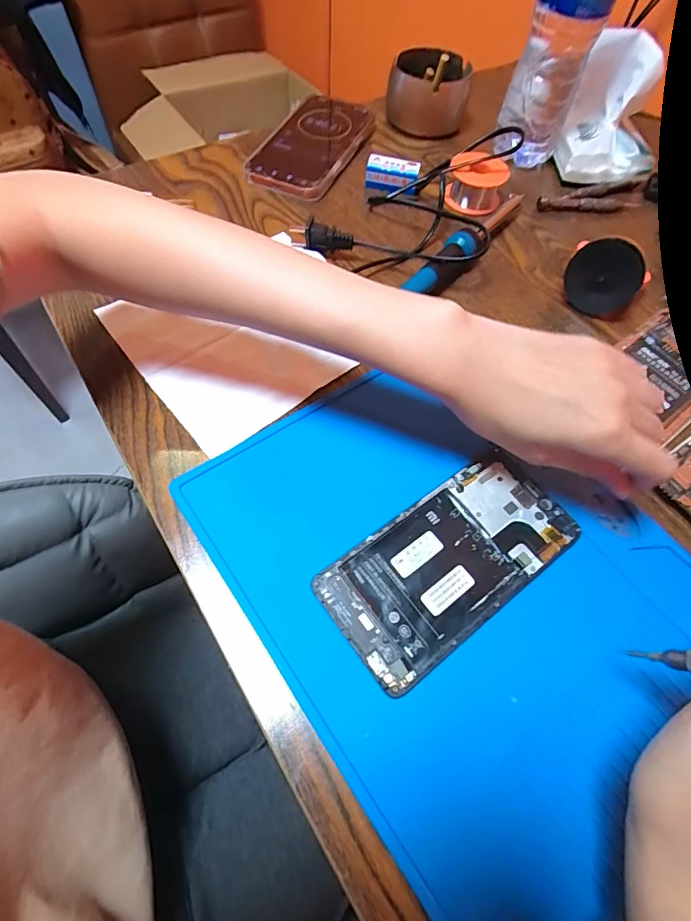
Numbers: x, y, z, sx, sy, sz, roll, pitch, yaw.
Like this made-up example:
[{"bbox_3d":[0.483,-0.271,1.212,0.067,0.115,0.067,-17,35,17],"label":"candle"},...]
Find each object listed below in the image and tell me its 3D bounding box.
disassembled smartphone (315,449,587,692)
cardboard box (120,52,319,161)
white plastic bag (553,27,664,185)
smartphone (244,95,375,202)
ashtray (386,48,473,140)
[{"bbox_3d":[0.060,0.055,0.259,0.145,0.006,0.072,-32,67,-19],"label":"disassembled smartphone"},{"bbox_3d":[-0.264,-0.725,0.915,0.365,0.091,0.167,-24,65,-16],"label":"cardboard box"},{"bbox_3d":[0.264,-0.338,0.445,0.082,0.093,0.111,16,61,6],"label":"white plastic bag"},{"bbox_3d":[-0.033,-0.318,0.457,0.082,0.012,0.156,21,65,6],"label":"smartphone"},{"bbox_3d":[0.090,-0.397,0.493,0.083,0.048,0.079,12,61,3],"label":"ashtray"}]

